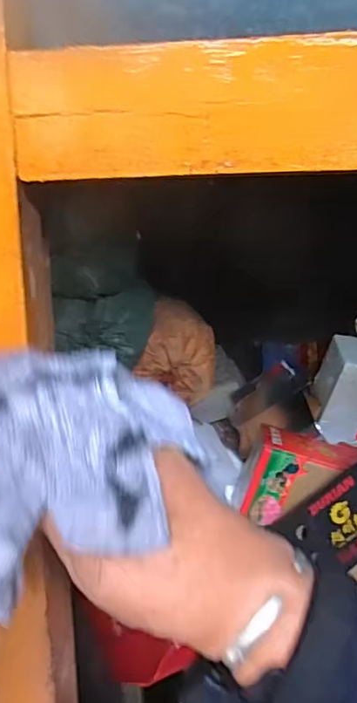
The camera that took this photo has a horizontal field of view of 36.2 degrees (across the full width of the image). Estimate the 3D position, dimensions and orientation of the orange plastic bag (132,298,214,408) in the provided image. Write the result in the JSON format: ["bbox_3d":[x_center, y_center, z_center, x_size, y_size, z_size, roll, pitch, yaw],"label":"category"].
[{"bbox_3d":[0.003,-0.004,1.881,0.222,0.267,0.328,6,19,23],"label":"orange plastic bag"}]

